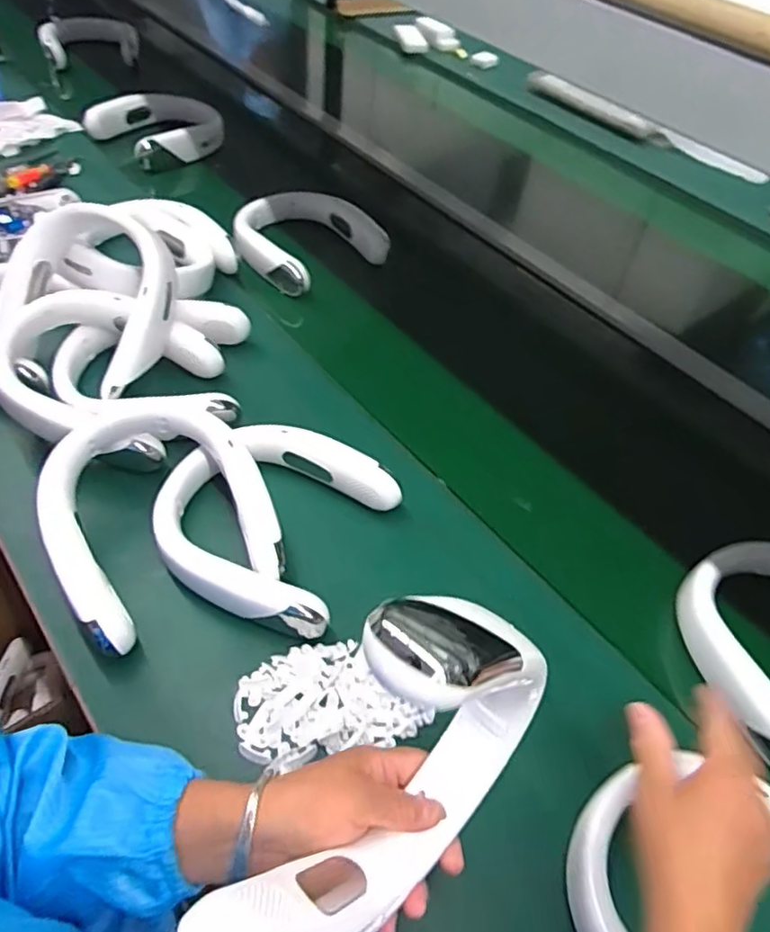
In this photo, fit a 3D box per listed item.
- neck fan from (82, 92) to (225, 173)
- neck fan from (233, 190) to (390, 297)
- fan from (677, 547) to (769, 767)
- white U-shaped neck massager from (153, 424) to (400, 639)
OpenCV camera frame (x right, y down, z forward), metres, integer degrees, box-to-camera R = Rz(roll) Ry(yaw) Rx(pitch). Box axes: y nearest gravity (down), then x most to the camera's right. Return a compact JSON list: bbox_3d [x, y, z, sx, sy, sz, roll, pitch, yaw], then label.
[{"bbox_3d":[-0.375,-0.579,1.055,0.171,0.051,0.205,30,55,17],"label":"neck fan"},{"bbox_3d":[-0.124,-0.347,0.948,0.184,0.067,0.226,35,56,20],"label":"neck fan"},{"bbox_3d":[0.388,0.175,0.583,0.185,0.052,0.207,-10,54,-13],"label":"fan"},{"bbox_3d":[-0.109,0.045,0.594,0.198,0.052,0.201,22,53,12],"label":"white U-shaped neck massager"}]

